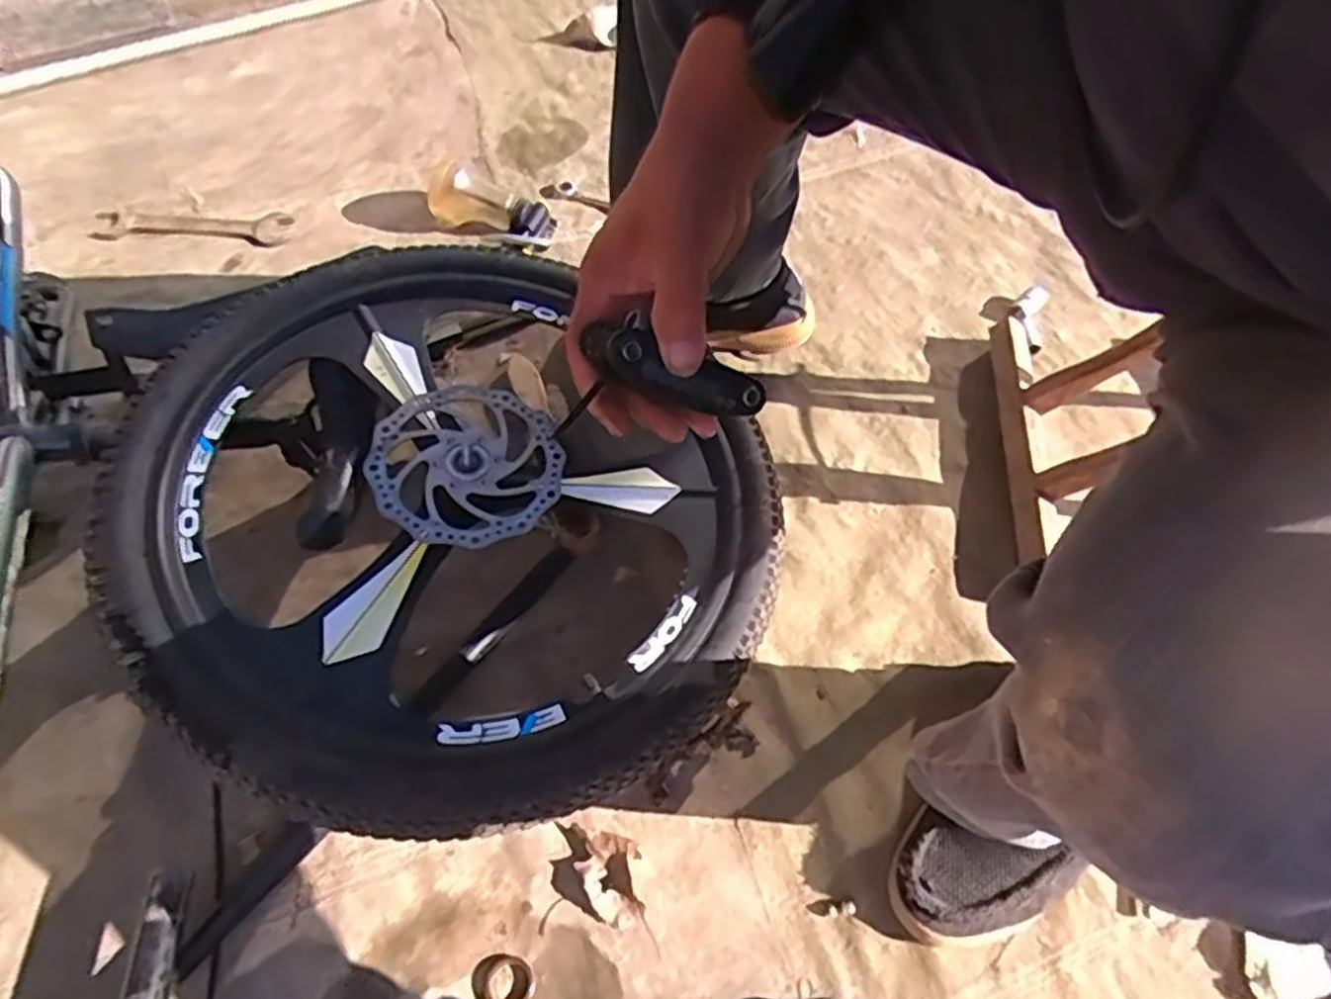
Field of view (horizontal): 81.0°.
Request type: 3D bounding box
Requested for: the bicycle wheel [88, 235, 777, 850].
[{"bbox_3d":[-0.180,-0.002,0.643,0.520,0.126,0.475,-1,55,2],"label":"bicycle wheel"}]

